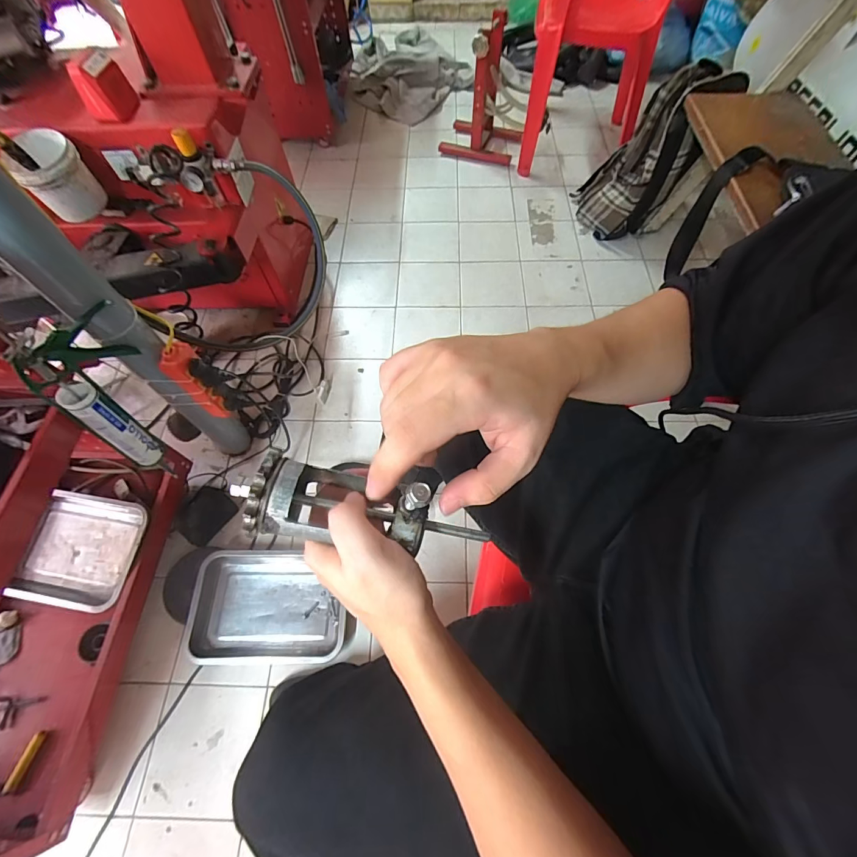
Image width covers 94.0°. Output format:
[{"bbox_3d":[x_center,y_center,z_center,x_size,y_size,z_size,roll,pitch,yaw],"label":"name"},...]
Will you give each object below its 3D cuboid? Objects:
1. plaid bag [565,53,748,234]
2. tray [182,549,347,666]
[{"bbox_3d":[0.667,-0.800,1.210,0.219,0.466,0.200,3,60,-21],"label":"plaid bag"},{"bbox_3d":[-0.351,0.373,0.846,0.273,0.059,0.213,-1,62,1],"label":"tray"}]

